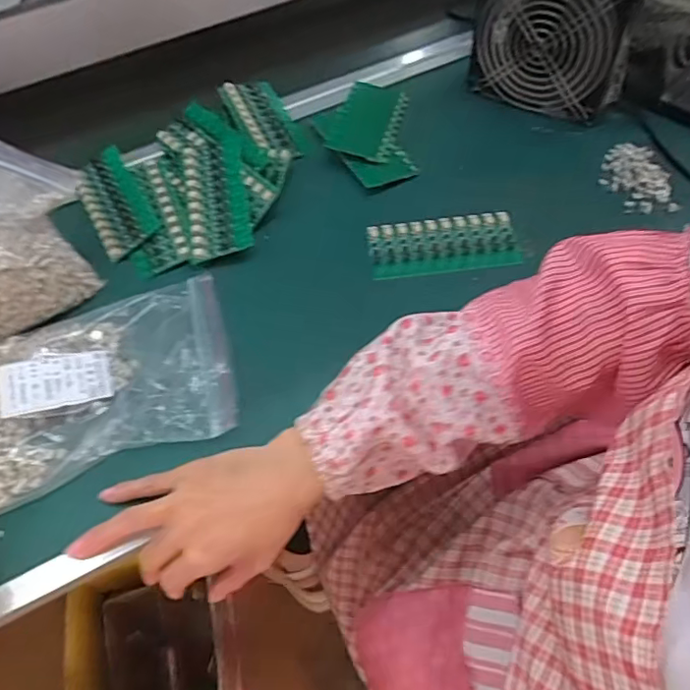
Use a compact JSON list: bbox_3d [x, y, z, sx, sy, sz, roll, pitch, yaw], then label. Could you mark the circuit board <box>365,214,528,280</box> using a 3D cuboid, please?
[{"bbox_3d":[0.092,-0.094,0.525,0.135,0.011,0.059,-7,57,1],"label":"circuit board"}]

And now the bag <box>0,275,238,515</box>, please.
[{"bbox_3d":[-0.211,0.029,0.454,0.226,0.029,0.164,-19,58,-7],"label":"bag"}]

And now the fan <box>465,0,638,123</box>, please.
[{"bbox_3d":[0.210,-0.318,0.571,0.154,0.154,0.044,22,62,18],"label":"fan"}]

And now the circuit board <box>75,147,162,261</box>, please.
[{"bbox_3d":[-0.237,-0.146,0.570,0.058,0.008,0.131,-35,64,2],"label":"circuit board"}]

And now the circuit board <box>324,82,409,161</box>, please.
[{"bbox_3d":[0.028,-0.252,0.620,0.067,0.008,0.138,20,53,0],"label":"circuit board"}]

